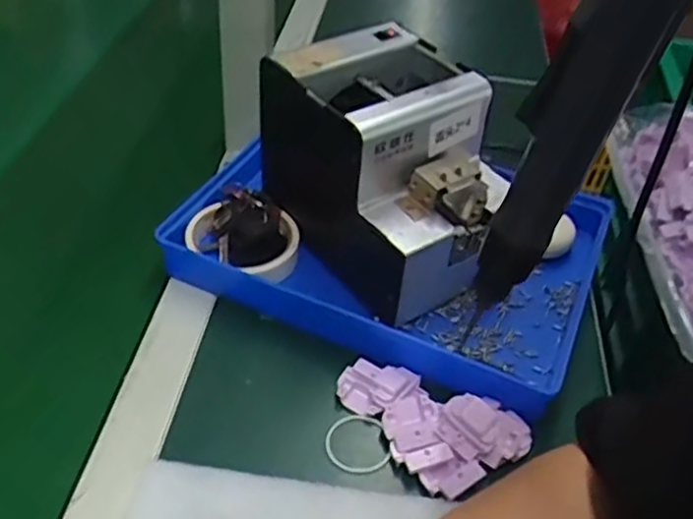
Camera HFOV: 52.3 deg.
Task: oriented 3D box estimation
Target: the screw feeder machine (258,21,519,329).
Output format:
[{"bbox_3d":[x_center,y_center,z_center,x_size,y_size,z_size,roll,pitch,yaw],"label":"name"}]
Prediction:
[{"bbox_3d":[0.033,-0.072,0.547,0.125,0.148,0.183,-23,49,-28],"label":"screw feeder machine"}]

